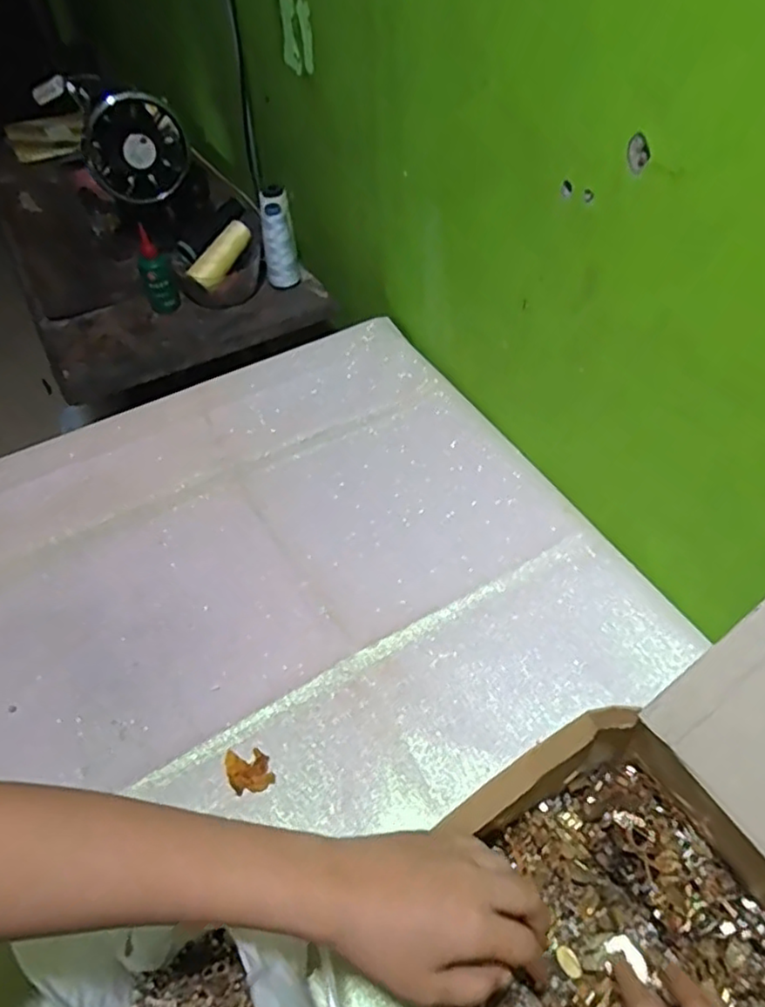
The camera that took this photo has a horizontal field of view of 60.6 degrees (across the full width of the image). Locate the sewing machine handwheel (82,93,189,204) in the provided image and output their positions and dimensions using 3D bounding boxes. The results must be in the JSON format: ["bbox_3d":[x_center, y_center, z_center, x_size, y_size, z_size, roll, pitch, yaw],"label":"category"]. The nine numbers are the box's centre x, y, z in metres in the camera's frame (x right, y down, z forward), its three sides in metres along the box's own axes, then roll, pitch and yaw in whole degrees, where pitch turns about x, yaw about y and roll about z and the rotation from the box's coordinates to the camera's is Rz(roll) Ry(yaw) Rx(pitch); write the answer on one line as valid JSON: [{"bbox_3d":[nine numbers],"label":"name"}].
[{"bbox_3d":[-0.334,-0.478,0.897,0.134,0.129,0.058,-18,52,-12],"label":"sewing machine handwheel"}]

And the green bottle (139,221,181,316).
[{"bbox_3d":[-0.313,-0.319,0.908,0.042,0.110,0.040,-18,52,-12],"label":"green bottle"}]

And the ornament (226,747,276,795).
[{"bbox_3d":[-0.107,0.215,0.528,0.036,0.005,0.034,-11,51,-6],"label":"ornament"}]

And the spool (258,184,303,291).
[{"bbox_3d":[-0.151,-0.376,0.947,0.047,0.129,0.052,-6,51,-3],"label":"spool"}]

